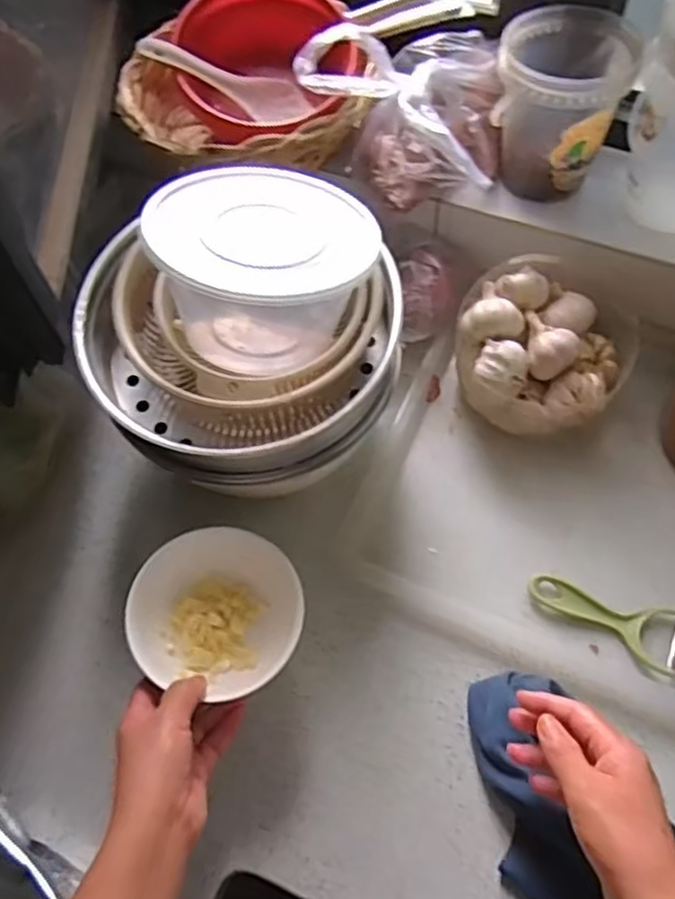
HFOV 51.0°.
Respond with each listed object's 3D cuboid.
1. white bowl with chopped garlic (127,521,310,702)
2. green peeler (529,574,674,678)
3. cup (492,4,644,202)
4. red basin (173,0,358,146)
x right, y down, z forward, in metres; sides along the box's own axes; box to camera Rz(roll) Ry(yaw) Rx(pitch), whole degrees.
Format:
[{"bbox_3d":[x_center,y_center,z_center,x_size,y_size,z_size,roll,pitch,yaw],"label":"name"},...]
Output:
[{"bbox_3d":[-0.087,0.124,0.539,0.121,0.059,0.115,-2,60,3],"label":"white bowl with chopped garlic"},{"bbox_3d":[0.224,0.145,0.597,0.126,0.010,0.053,16,63,13],"label":"green peeler"},{"bbox_3d":[0.206,-0.321,0.674,0.114,0.134,0.120,2,61,5],"label":"cup"},{"bbox_3d":[-0.069,-0.382,0.697,0.163,0.083,0.163,-1,61,3],"label":"red basin"}]

